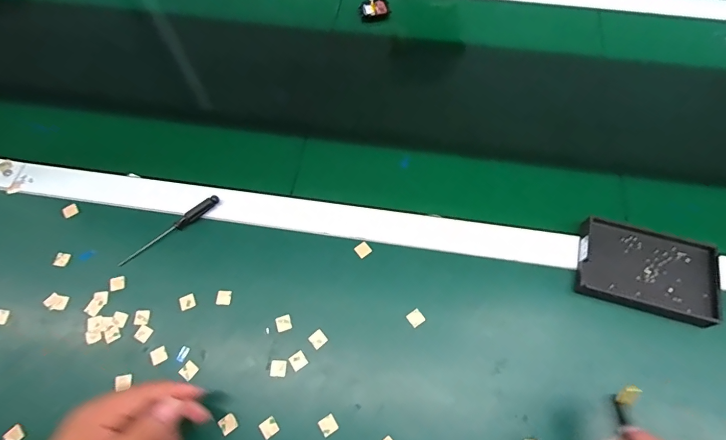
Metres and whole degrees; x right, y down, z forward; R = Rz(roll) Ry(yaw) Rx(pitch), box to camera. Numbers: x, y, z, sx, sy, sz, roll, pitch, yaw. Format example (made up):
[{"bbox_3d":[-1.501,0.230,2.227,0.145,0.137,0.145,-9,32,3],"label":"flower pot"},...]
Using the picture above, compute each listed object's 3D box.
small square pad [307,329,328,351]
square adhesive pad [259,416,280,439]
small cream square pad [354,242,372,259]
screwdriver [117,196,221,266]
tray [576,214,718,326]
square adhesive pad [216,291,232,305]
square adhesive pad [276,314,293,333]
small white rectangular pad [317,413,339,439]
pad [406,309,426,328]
[{"bbox_3d":[-0.048,0.128,0.434,0.016,0.004,0.016,-40,70,-16],"label":"small square pad"},{"bbox_3d":[-0.093,0.206,0.400,0.016,0.004,0.016,-34,69,-13],"label":"square adhesive pad"},{"bbox_3d":[0.000,0.035,0.473,0.017,0.004,0.016,-36,69,-14],"label":"small cream square pad"},{"bbox_3d":[-0.229,0.012,0.481,0.132,0.014,0.013,-37,69,-14],"label":"screwdriver"},{"bbox_3d":[0.313,0.056,0.450,0.139,0.026,0.092,15,66,9],"label":"tray"},{"bbox_3d":[-0.157,0.087,0.454,0.016,0.004,0.016,0,65,2],"label":"square adhesive pad"},{"bbox_3d":[-0.087,0.112,0.442,0.016,0.004,0.017,-17,66,-6],"label":"square adhesive pad"},{"bbox_3d":[-0.034,0.204,0.400,0.016,0.004,0.016,-32,68,-12],"label":"small white rectangular pad"},{"bbox_3d":[0.058,0.107,0.441,0.016,0.004,0.016,-34,68,-13],"label":"pad"}]

